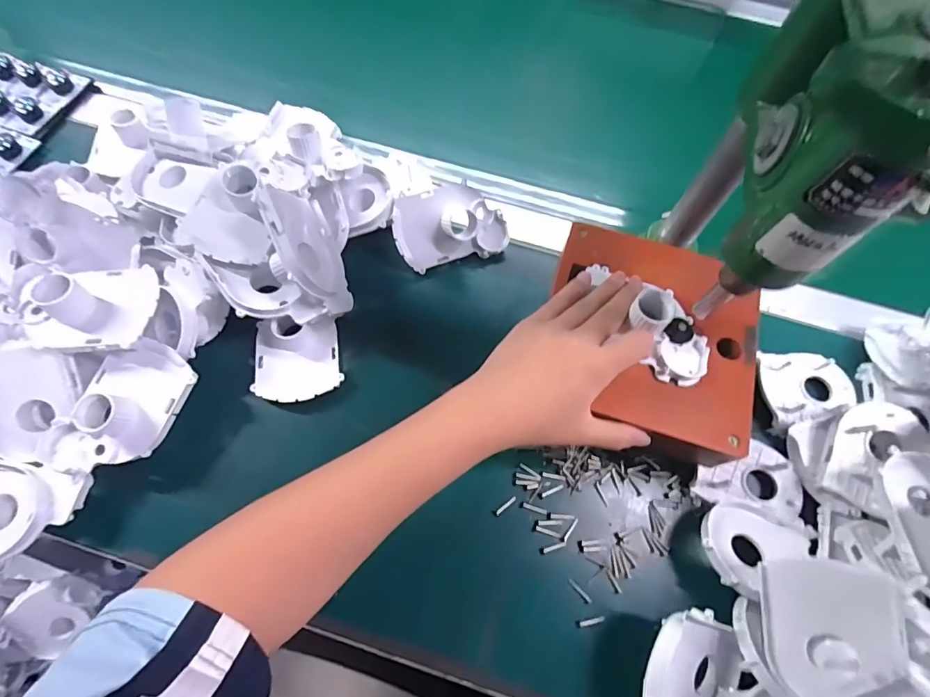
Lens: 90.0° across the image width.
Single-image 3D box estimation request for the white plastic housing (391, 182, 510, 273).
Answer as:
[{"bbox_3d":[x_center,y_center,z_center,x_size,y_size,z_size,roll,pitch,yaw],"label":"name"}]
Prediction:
[{"bbox_3d":[-0.016,-0.114,0.427,0.101,0.067,0.036,-17,26,-12],"label":"white plastic housing"}]

